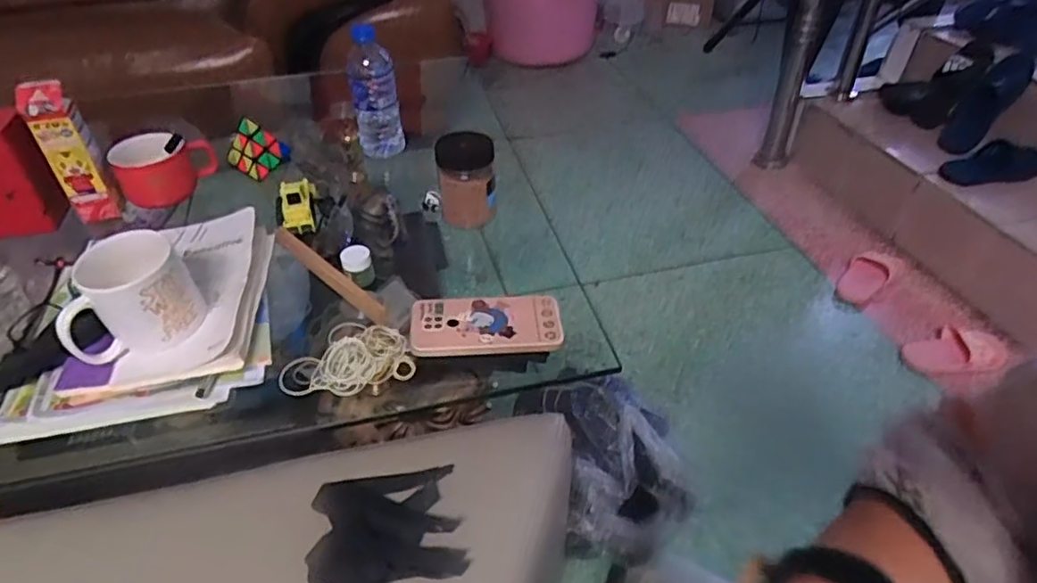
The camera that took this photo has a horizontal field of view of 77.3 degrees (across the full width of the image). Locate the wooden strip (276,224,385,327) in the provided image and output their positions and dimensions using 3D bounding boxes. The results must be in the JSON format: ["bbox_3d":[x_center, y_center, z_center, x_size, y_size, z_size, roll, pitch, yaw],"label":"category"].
[{"bbox_3d":[-0.240,-0.023,0.816,0.248,0.037,0.012,32,51,33],"label":"wooden strip"}]

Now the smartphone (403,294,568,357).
[{"bbox_3d":[-0.036,0.035,0.711,0.163,0.009,0.079,-2,47,-4],"label":"smartphone"}]

